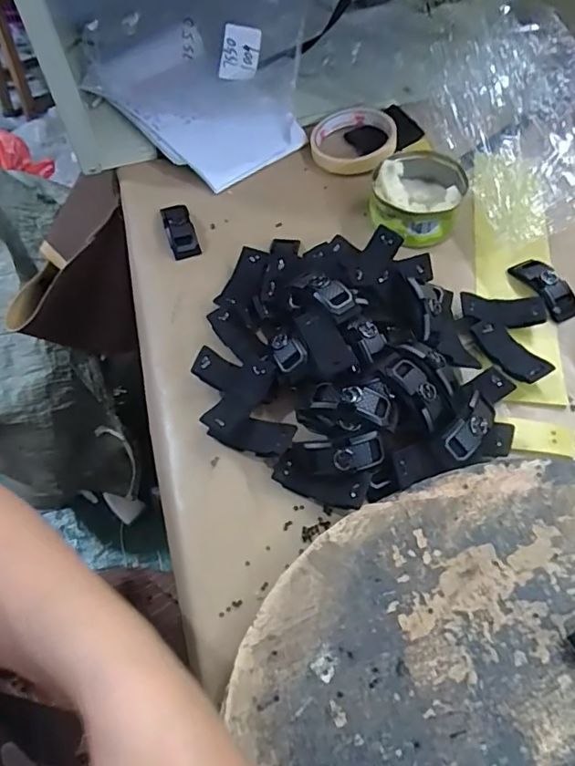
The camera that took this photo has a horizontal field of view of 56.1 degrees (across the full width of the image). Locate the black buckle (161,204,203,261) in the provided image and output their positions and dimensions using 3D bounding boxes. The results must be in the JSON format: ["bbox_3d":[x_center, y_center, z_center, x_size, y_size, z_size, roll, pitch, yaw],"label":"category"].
[{"bbox_3d":[-0.099,-0.142,0.497,0.025,0.021,0.058,-17,59,-9],"label":"black buckle"}]

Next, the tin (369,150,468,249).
[{"bbox_3d":[0.117,-0.170,0.490,0.077,0.044,0.095,17,60,12],"label":"tin"}]

